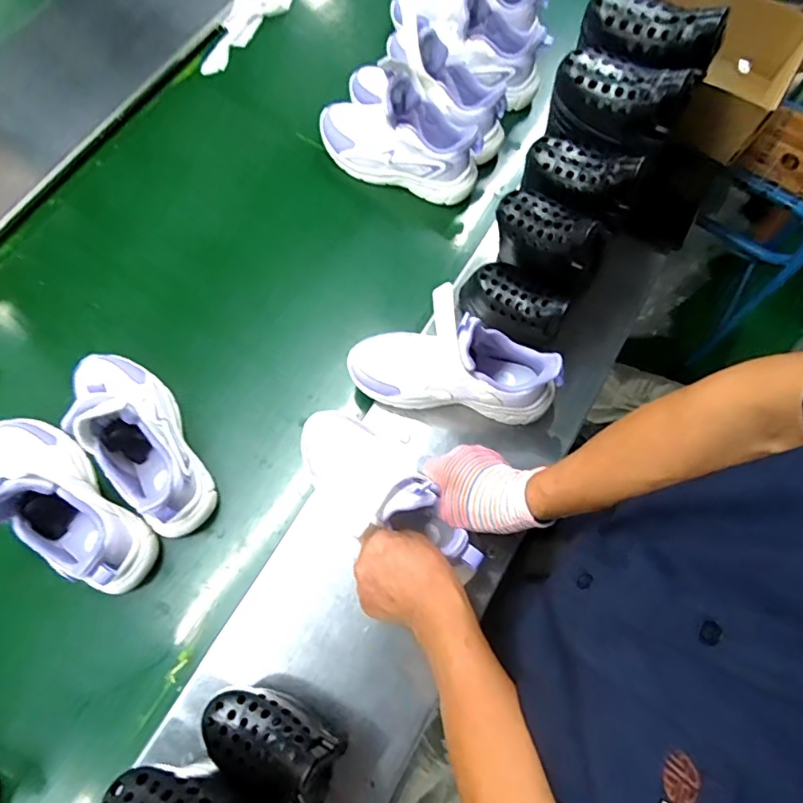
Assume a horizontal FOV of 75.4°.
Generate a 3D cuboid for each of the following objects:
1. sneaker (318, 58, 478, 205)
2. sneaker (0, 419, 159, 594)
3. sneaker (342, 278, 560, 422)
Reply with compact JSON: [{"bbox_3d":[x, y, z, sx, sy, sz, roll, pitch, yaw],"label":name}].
[{"bbox_3d":[-0.007,-0.383,0.739,0.244,0.124,0.091,23,72,6],"label":"sneaker"},{"bbox_3d":[-0.375,0.099,0.554,0.242,0.148,0.077,43,75,11],"label":"sneaker"},{"bbox_3d":[0.061,-0.047,0.584,0.236,0.145,0.077,8,71,1],"label":"sneaker"}]

